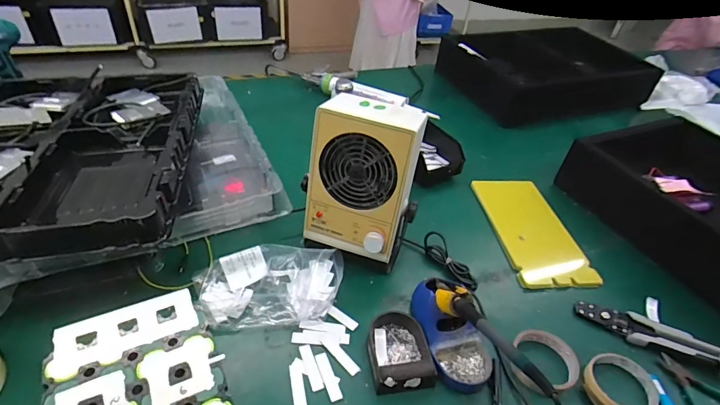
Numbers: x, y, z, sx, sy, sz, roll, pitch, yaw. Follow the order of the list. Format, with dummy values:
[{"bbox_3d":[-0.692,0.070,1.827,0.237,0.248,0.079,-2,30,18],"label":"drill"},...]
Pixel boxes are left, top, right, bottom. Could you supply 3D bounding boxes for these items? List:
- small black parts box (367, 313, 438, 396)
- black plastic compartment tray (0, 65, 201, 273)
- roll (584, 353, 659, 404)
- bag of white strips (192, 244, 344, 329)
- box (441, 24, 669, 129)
[{"bbox_3d":[0.050,0.196,0.549,0.078,0.035,0.107,-4,41,-12],"label":"small black parts box"},{"bbox_3d":[-0.441,-0.084,0.613,0.351,0.065,0.466,-4,41,-12],"label":"black plastic compartment tray"},{"bbox_3d":[0.349,0.238,0.543,0.089,0.027,0.083,4,40,-3],"label":"roll"},{"bbox_3d":[-0.130,0.116,0.604,0.214,0.049,0.115,-3,41,-11],"label":"bag of white strips"},{"bbox_3d":[0.554,-0.383,1.232,0.554,0.132,0.402,-7,42,-16],"label":"box"}]

